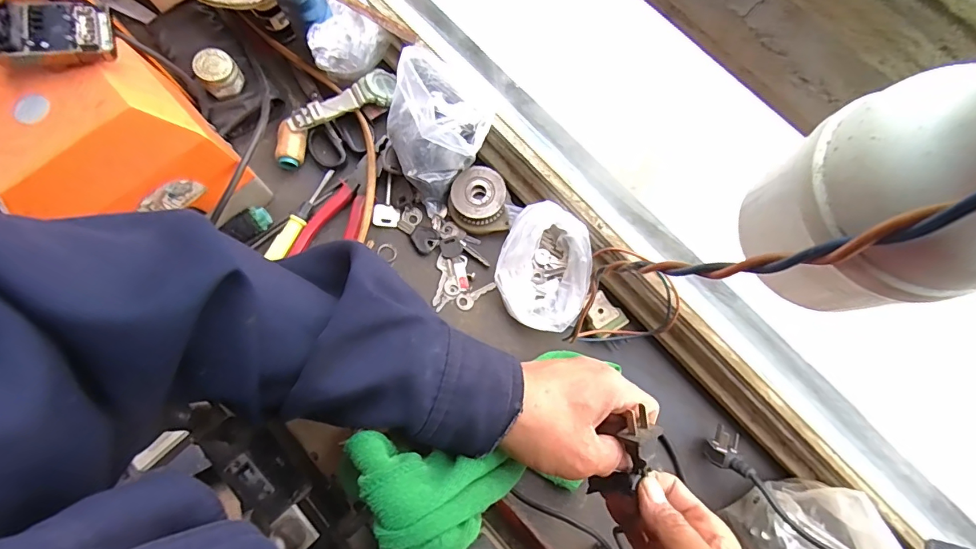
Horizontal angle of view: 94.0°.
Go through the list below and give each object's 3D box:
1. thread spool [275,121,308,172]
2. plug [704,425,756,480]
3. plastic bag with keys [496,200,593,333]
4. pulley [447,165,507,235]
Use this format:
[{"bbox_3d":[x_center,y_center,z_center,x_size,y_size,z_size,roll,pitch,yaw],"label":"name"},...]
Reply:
[{"bbox_3d":[-0.211,-0.136,0.489,0.025,0.028,0.040,5,79,2],"label":"thread spool"},{"bbox_3d":[0.220,0.160,0.420,0.027,0.052,0.034,20,80,4],"label":"plug"},{"bbox_3d":[0.054,-0.005,0.451,0.085,0.059,0.115,2,79,1],"label":"plastic bag with keys"},{"bbox_3d":[-0.011,-0.079,0.482,0.056,0.022,0.065,24,80,5],"label":"pulley"}]

